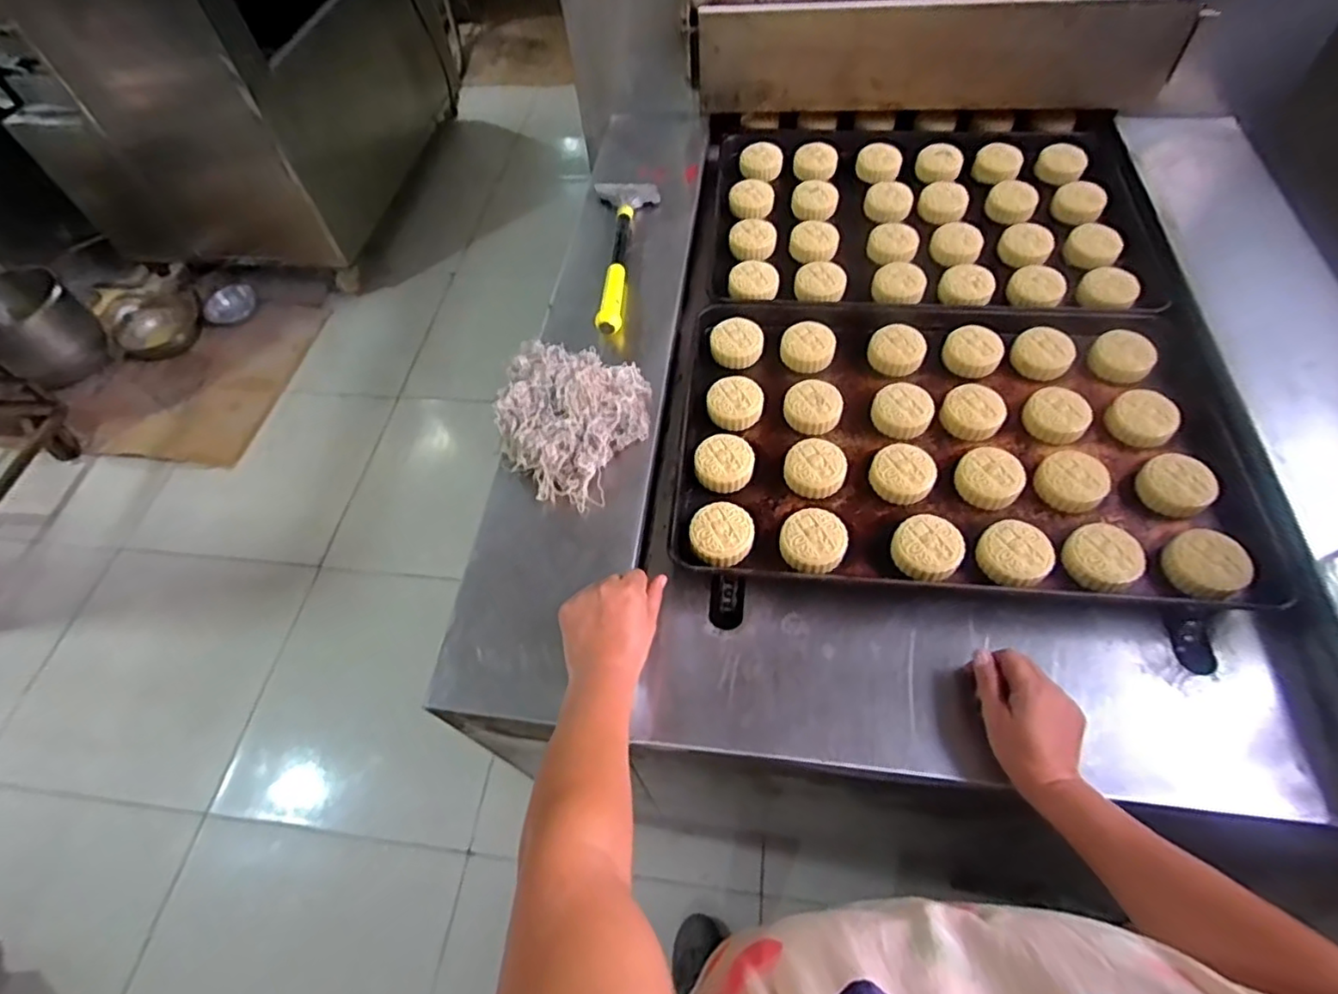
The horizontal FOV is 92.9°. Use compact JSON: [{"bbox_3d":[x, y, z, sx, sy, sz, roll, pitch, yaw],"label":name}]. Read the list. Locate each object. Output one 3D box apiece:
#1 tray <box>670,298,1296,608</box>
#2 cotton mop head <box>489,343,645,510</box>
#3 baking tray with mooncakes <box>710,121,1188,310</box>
[{"bbox_3d":[0.320,-0.082,0.748,0.611,0.048,0.420,3,59,4],"label":"tray"},{"bbox_3d":[-0.108,-0.097,0.723,0.165,0.051,0.209,2,52,7],"label":"cotton mop head"},{"bbox_3d":[0.377,-0.448,0.945,0.612,0.037,0.433,1,52,7],"label":"baking tray with mooncakes"}]

